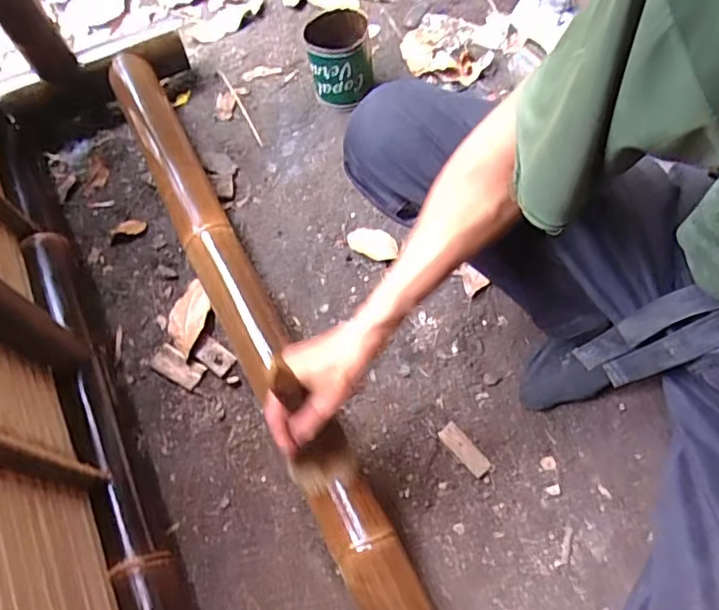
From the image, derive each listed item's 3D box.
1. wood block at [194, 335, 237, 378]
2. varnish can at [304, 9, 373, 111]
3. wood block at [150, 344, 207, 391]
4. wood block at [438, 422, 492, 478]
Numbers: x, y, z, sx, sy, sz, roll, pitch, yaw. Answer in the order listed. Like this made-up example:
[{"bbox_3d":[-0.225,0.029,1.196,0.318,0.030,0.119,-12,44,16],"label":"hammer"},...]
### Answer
[{"bbox_3d":[-0.191,0.067,0.752,0.055,0.009,0.034,36,70,19],"label":"wood block"},{"bbox_3d":[-0.029,-0.383,0.894,0.092,0.119,0.089,-1,63,3],"label":"varnish can"},{"bbox_3d":[-0.242,0.080,0.754,0.074,0.006,0.035,27,68,16],"label":"wood block"},{"bbox_3d":[0.126,0.172,0.683,0.026,0.004,0.071,-37,67,-14],"label":"wood block"}]

